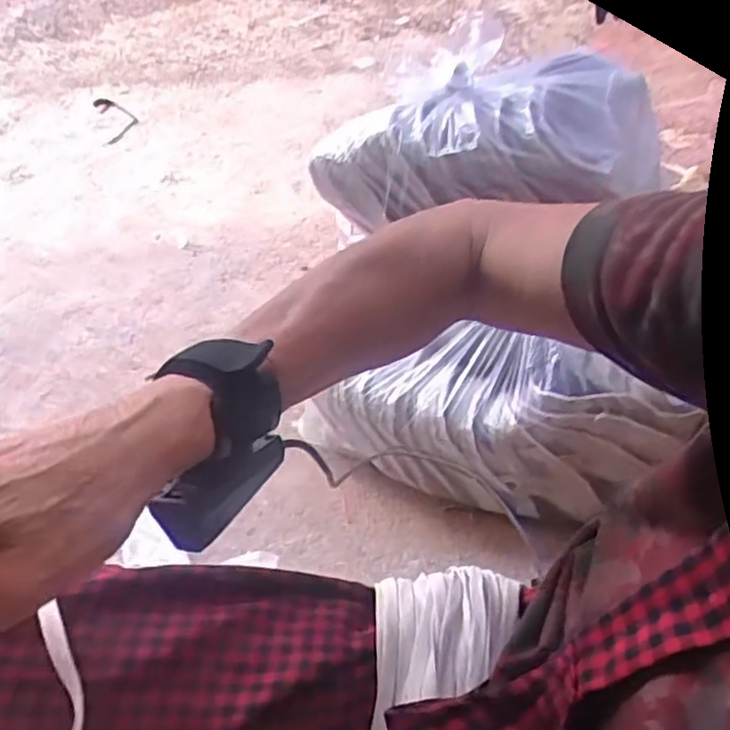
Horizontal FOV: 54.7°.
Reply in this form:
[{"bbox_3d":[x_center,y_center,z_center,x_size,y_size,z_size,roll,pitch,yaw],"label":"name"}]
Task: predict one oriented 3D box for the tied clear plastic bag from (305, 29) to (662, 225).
[{"bbox_3d":[0.150,-0.300,0.921,0.421,0.140,0.191,-6,46,7],"label":"tied clear plastic bag"}]

